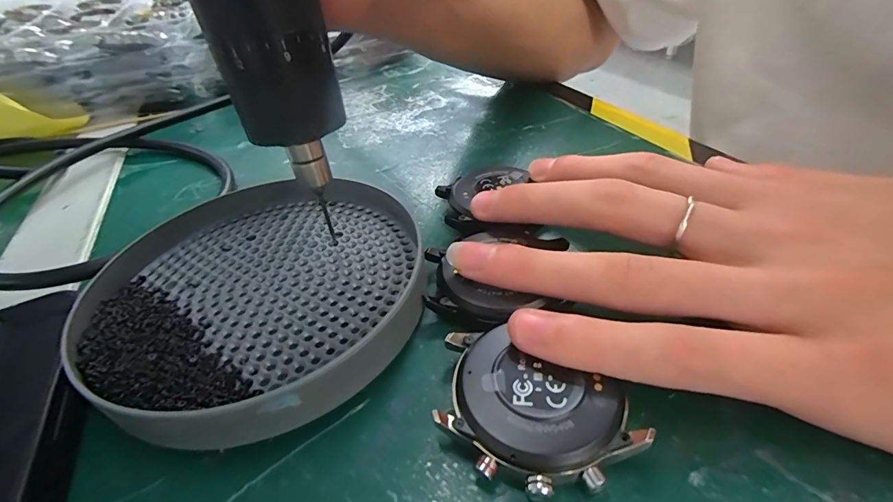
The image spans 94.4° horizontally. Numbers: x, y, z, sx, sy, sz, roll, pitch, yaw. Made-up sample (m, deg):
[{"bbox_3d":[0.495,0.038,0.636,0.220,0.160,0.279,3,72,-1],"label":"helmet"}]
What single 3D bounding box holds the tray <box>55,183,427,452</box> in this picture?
[{"bbox_3d":[-0.066,0.013,0.148,0.112,0.019,0.122,-3,40,3],"label":"tray"}]

